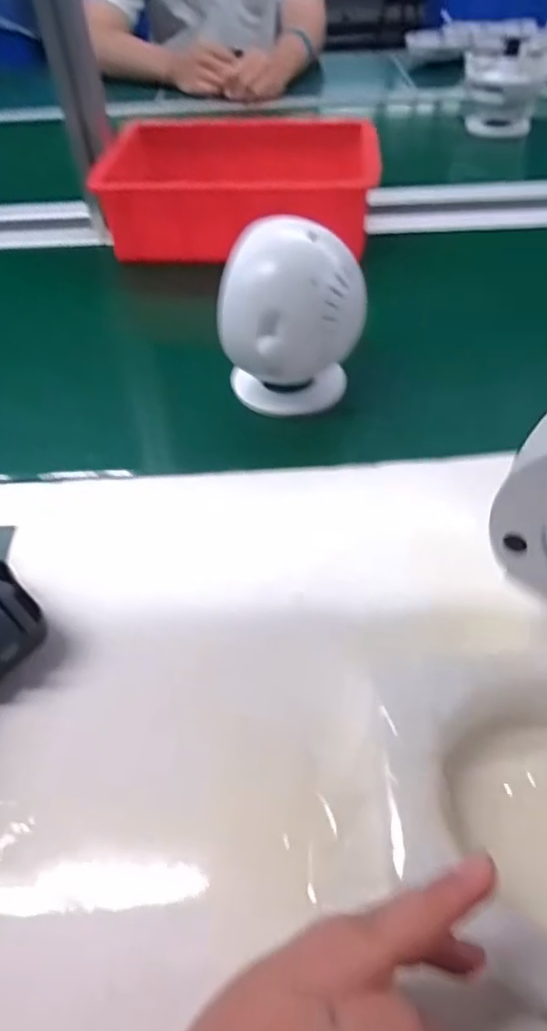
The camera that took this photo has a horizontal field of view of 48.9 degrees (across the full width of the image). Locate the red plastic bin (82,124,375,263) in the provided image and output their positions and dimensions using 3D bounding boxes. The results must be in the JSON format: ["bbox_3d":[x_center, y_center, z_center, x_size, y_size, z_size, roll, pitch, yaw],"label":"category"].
[{"bbox_3d":[-0.034,-0.371,0.685,0.288,0.090,0.181,2,49,3],"label":"red plastic bin"}]

